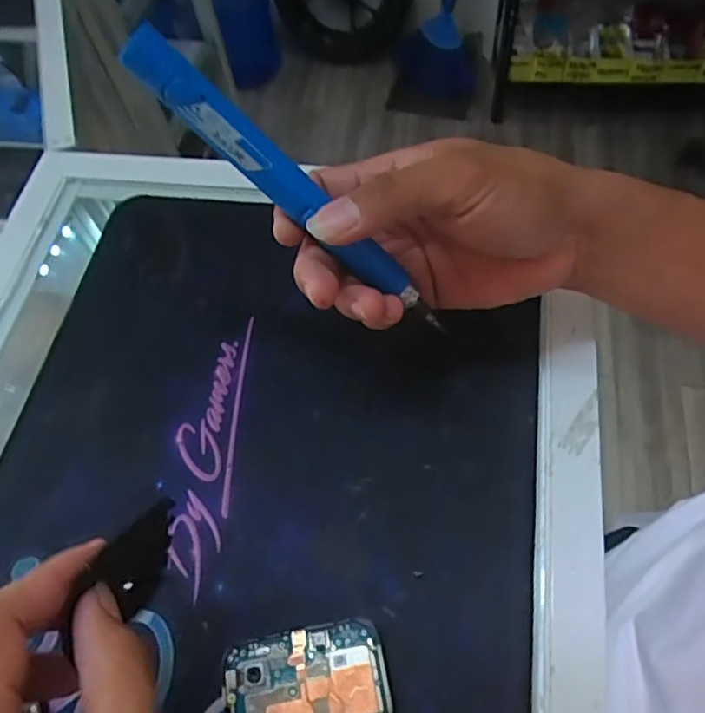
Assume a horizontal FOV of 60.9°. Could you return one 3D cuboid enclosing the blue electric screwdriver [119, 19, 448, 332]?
[{"bbox_3d":[-0.020,-0.067,0.263,0.012,0.179,0.018,-12,47,49],"label":"blue electric screwdriver"}]

